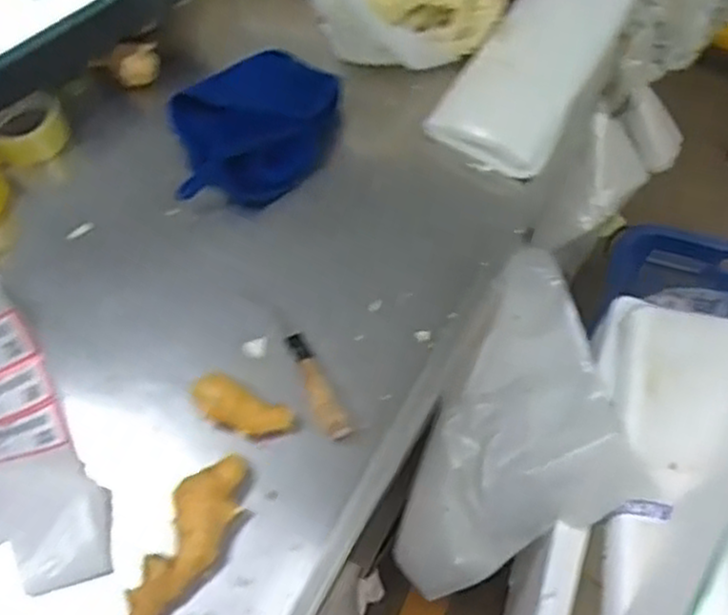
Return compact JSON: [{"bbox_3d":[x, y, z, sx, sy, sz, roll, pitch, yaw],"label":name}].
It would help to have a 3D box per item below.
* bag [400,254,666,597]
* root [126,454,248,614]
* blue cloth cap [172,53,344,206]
[{"bbox_3d":[0.188,0.128,0.798,0.206,0.123,0.381,19,65,10],"label":"bag"},{"bbox_3d":[-0.154,0.204,0.603,0.050,0.030,0.180,24,70,12],"label":"root"},{"bbox_3d":[-0.117,-0.198,0.791,0.174,0.072,0.185,0,63,1],"label":"blue cloth cap"}]

